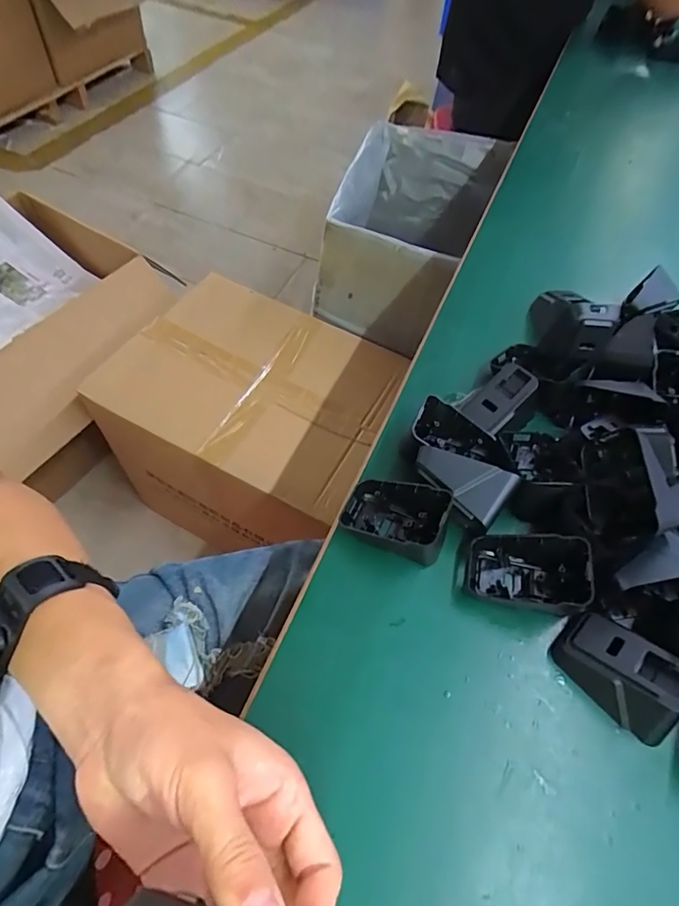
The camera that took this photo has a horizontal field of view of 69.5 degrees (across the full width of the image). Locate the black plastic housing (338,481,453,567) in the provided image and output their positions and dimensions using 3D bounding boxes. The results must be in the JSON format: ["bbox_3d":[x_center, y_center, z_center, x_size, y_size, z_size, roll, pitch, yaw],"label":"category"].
[{"bbox_3d":[0.036,0.040,0.317,0.065,0.042,0.041,20,57,8],"label":"black plastic housing"}]

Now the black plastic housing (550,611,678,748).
[{"bbox_3d":[0.160,0.121,0.271,0.040,0.039,0.068,-36,66,-25],"label":"black plastic housing"}]

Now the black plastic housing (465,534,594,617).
[{"bbox_3d":[0.113,0.074,0.299,0.062,0.043,0.044,14,57,4],"label":"black plastic housing"}]

